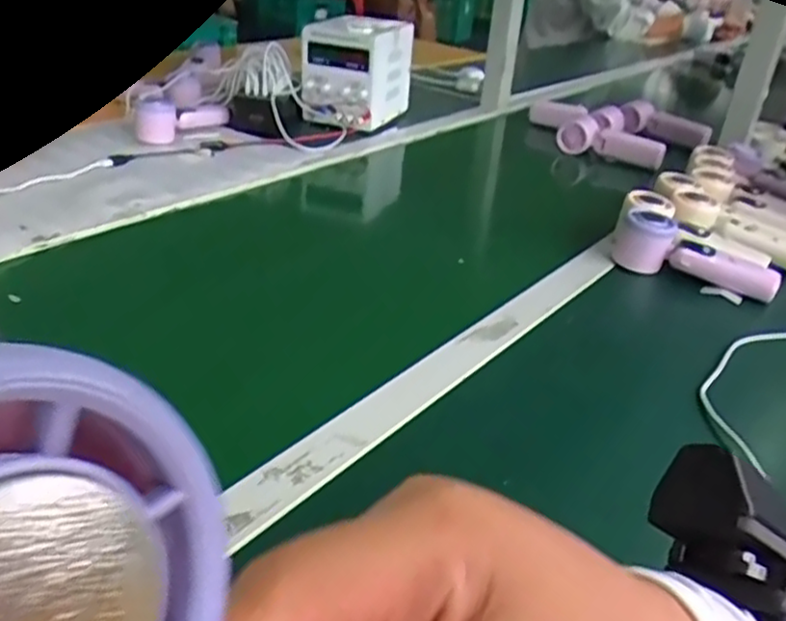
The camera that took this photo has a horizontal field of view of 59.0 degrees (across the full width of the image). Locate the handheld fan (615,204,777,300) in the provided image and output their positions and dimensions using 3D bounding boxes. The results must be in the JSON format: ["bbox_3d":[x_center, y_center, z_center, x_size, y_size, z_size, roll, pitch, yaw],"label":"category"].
[{"bbox_3d":[0.329,-0.061,0.763,0.174,0.063,0.072,18,32,21],"label":"handheld fan"}]

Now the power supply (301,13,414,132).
[{"bbox_3d":[-0.059,-0.414,1.189,0.132,0.165,0.160,17,31,18],"label":"power supply"}]

